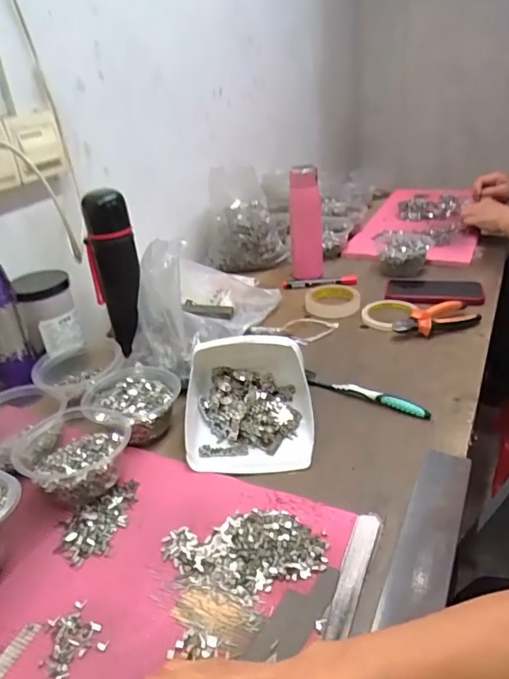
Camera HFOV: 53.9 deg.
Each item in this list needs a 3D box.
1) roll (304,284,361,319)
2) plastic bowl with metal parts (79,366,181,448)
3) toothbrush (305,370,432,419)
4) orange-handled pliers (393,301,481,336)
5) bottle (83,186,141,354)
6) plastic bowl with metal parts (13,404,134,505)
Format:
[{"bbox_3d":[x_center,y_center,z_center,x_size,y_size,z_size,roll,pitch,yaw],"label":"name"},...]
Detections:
[{"bbox_3d":[0.142,-0.075,0.915,0.096,0.018,0.113,-2,30,4],"label":"roll"},{"bbox_3d":[-0.154,0.082,0.640,0.119,0.047,0.111,-19,33,-24],"label":"plastic bowl with metal parts"},{"bbox_3d":[0.144,0.070,0.662,0.175,0.021,0.015,17,36,32],"label":"toothbrush"},{"bbox_3d":[0.290,-0.030,0.804,0.141,0.028,0.056,-12,31,-13],"label":"orange-handled pliers"},{"bbox_3d":[-0.213,-0.096,0.778,0.071,0.259,0.061,-11,30,-12],"label":"bottle"},{"bbox_3d":[-0.198,0.124,0.553,0.116,0.061,0.124,-3,30,2],"label":"plastic bowl with metal parts"}]

